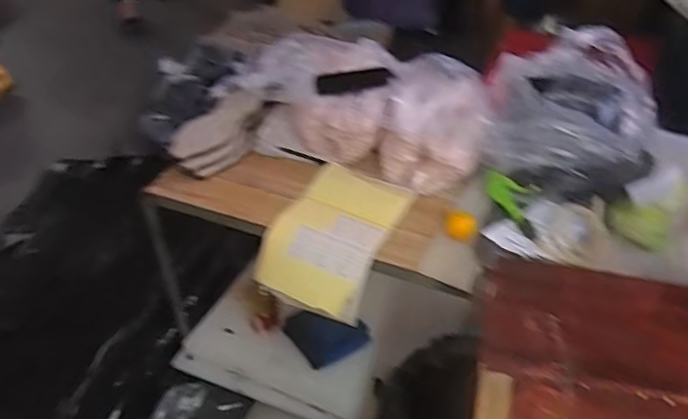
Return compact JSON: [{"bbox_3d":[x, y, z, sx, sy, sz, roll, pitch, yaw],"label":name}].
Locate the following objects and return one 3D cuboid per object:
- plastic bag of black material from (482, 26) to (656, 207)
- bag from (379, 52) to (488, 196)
[{"bbox_3d":[0.472,-0.205,1.222,0.314,0.229,0.378,25,46,28],"label":"plastic bag of black material"},{"bbox_3d":[0.204,-0.191,1.359,0.217,0.178,0.285,8,40,11],"label":"bag"}]

